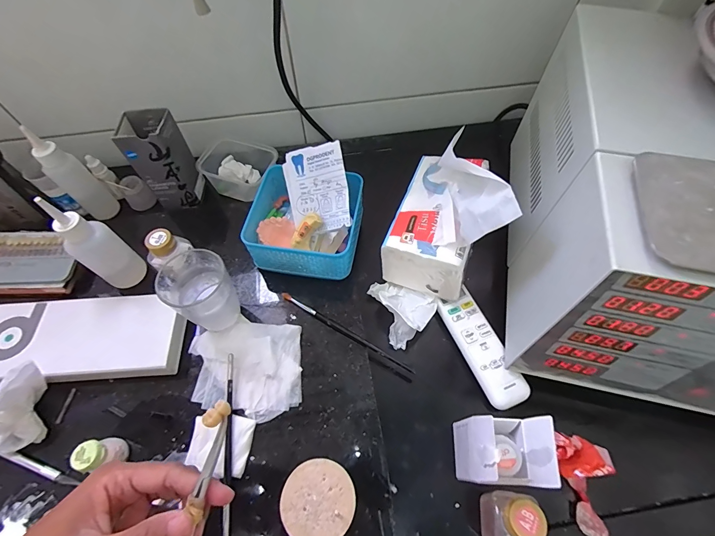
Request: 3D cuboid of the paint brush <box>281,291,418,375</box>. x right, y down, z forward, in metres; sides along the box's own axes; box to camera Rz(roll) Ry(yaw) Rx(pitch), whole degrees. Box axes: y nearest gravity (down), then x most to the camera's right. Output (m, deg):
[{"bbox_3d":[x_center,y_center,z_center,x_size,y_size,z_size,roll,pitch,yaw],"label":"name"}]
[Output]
[{"bbox_3d":[-0.015,0.074,0.414,0.181,0.010,0.008,27,64,16],"label":"paint brush"}]

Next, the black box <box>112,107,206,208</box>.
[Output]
[{"bbox_3d":[-0.266,-0.146,0.483,0.069,0.120,0.060,-10,60,-4],"label":"black box"}]

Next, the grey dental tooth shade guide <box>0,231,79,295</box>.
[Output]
[{"bbox_3d":[-0.430,-0.010,0.454,0.147,0.023,0.090,-2,60,0],"label":"grey dental tooth shade guide"}]

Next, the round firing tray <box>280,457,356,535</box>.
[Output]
[{"bbox_3d":[-0.036,0.219,0.328,0.066,0.012,0.066,-1,60,1],"label":"round firing tray"}]

